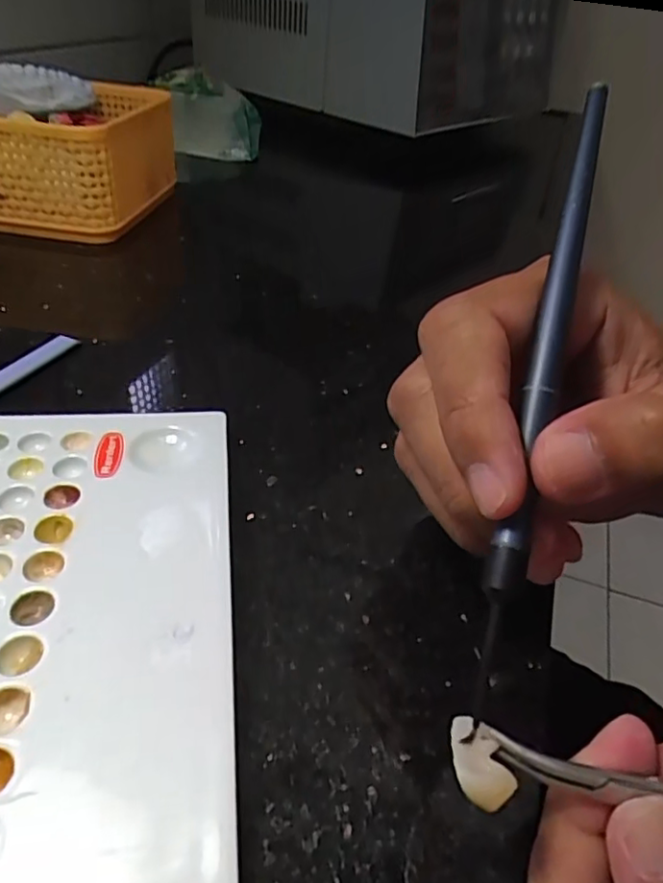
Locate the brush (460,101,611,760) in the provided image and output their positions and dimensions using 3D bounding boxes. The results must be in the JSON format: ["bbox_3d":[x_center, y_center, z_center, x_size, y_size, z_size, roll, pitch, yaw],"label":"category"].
[{"bbox_3d":[0.049,-0.015,0.140,0.007,0.007,0.157,14,77,7],"label":"brush"}]

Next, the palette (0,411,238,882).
[{"bbox_3d":[-0.075,0.042,0.164,0.093,0.012,0.153,-1,40,-10],"label":"palette"}]

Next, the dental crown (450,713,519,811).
[{"bbox_3d":[0.029,0.063,0.120,0.011,0.004,0.018,1,40,-8],"label":"dental crown"}]

